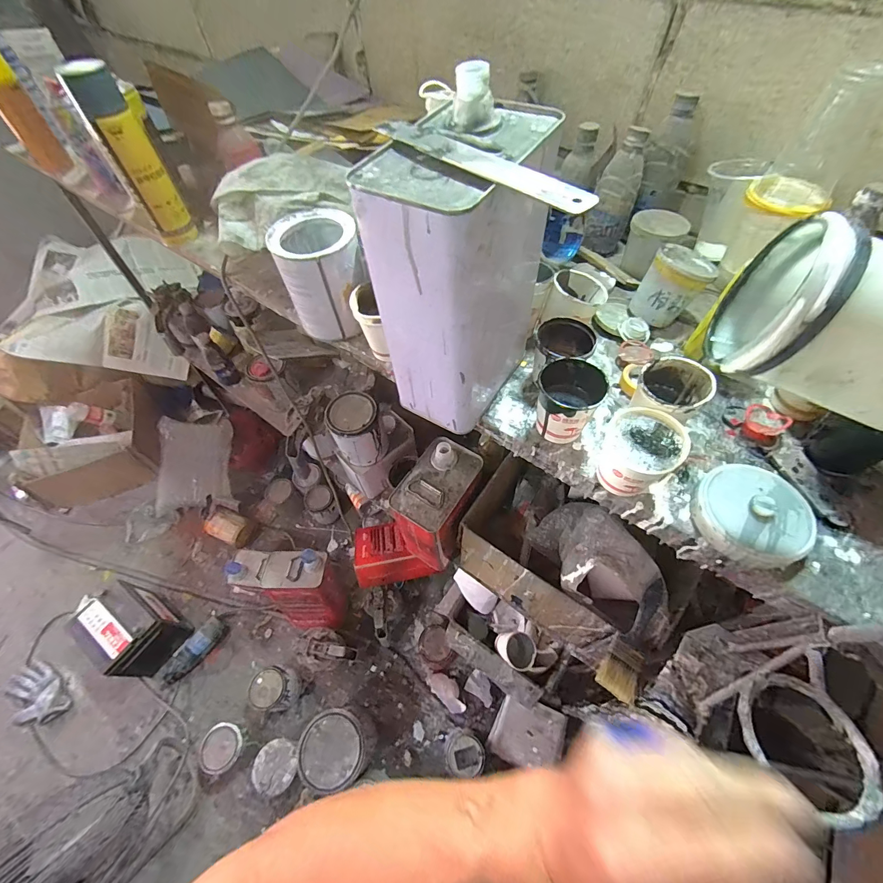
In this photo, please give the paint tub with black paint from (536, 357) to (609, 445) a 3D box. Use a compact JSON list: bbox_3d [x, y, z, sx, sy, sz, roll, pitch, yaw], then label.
[{"bbox_3d":[0.138,-0.042,0.432,0.068,0.076,0.066,-1,58,1],"label":"paint tub with black paint"}]

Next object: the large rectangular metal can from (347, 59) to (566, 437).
[{"bbox_3d":[0.020,-0.155,0.396,0.108,0.264,0.169,28,63,18],"label":"large rectangular metal can"}]

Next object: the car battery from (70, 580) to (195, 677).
[{"bbox_3d":[-0.934,0.569,1.170,0.214,0.225,0.176,37,66,22],"label":"car battery"}]

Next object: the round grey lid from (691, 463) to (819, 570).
[{"bbox_3d":[0.302,0.068,0.375,0.095,0.028,0.097,-1,58,1],"label":"round grey lid"}]

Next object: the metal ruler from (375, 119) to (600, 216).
[{"bbox_3d":[0.022,-0.197,0.271,0.026,0.005,0.188,-42,65,-16],"label":"metal ruler"}]

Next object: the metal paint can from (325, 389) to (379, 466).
[{"bbox_3d":[-0.177,-0.025,0.816,0.103,0.127,0.106,-1,58,1],"label":"metal paint can"}]

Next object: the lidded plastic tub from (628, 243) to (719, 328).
[{"bbox_3d":[0.309,-0.210,0.520,0.072,0.082,0.074,-1,58,1],"label":"lidded plastic tub"}]

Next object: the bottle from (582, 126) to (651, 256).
[{"bbox_3d":[0.273,-0.384,0.605,0.064,0.145,0.064,18,60,13],"label":"bottle"}]

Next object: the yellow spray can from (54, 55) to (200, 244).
[{"bbox_3d":[-0.480,-0.440,0.614,0.068,0.224,0.053,-27,61,-15],"label":"yellow spray can"}]

